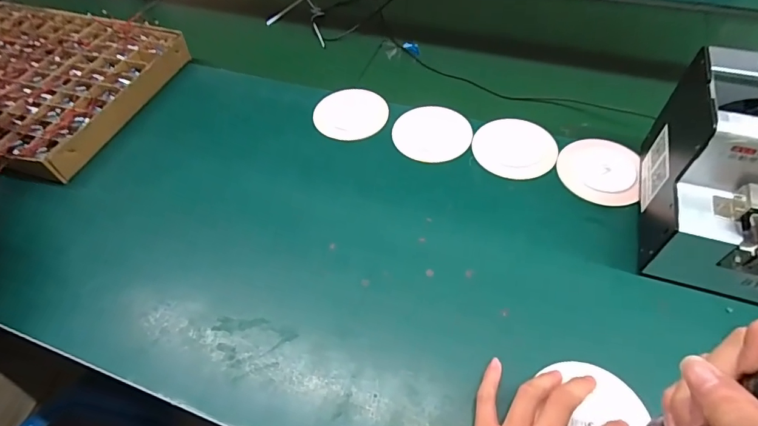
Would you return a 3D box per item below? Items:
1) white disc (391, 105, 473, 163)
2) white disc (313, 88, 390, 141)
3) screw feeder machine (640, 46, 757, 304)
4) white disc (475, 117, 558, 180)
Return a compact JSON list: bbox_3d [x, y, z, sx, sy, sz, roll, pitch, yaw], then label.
[{"bbox_3d":[0.069,-0.105,0.555,0.098,0.004,0.100,-2,55,3],"label":"white disc"},{"bbox_3d":[-0.039,-0.136,0.586,0.099,0.012,0.099,-33,59,-20],"label":"white disc"},{"bbox_3d":[0.337,-0.027,0.396,0.125,0.153,0.177,15,57,14],"label":"screw feeder machine"},{"bbox_3d":[0.169,-0.081,0.531,0.097,0.016,0.093,2,54,4],"label":"white disc"}]

